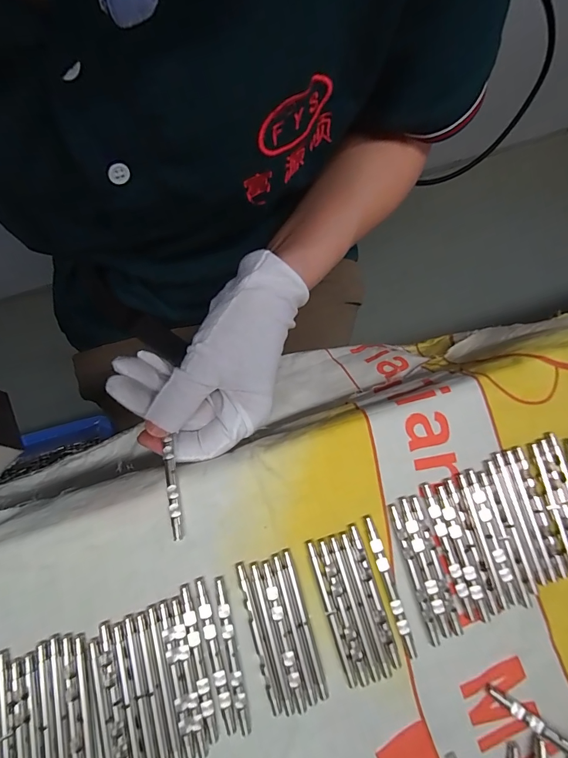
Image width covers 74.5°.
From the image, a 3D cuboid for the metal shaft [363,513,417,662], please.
[{"bbox_3d":[0.054,0.106,0.192,0.006,0.004,0.068,-16,77,-4],"label":"metal shaft"}]

